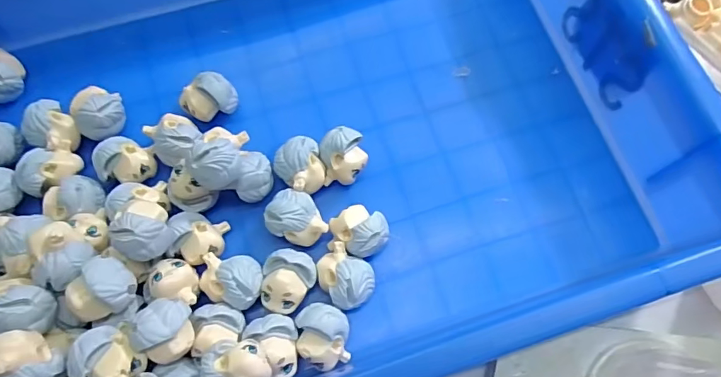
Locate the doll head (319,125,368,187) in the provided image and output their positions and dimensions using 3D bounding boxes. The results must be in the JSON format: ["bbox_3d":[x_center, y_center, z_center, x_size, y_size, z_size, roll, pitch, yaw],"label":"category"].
[{"bbox_3d":[-0.008,-0.014,0.240,0.022,0.024,0.025,-4,72,-1],"label":"doll head"}]

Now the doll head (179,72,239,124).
[{"bbox_3d":[-0.078,-0.045,0.249,0.027,0.025,0.018,-15,72,-5],"label":"doll head"}]

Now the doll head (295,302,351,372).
[{"bbox_3d":[-0.016,0.066,0.214,0.022,0.023,0.027,-3,72,-1],"label":"doll head"}]

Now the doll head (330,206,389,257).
[{"bbox_3d":[0.001,0.021,0.229,0.022,0.025,0.026,-43,77,-13],"label":"doll head"}]

